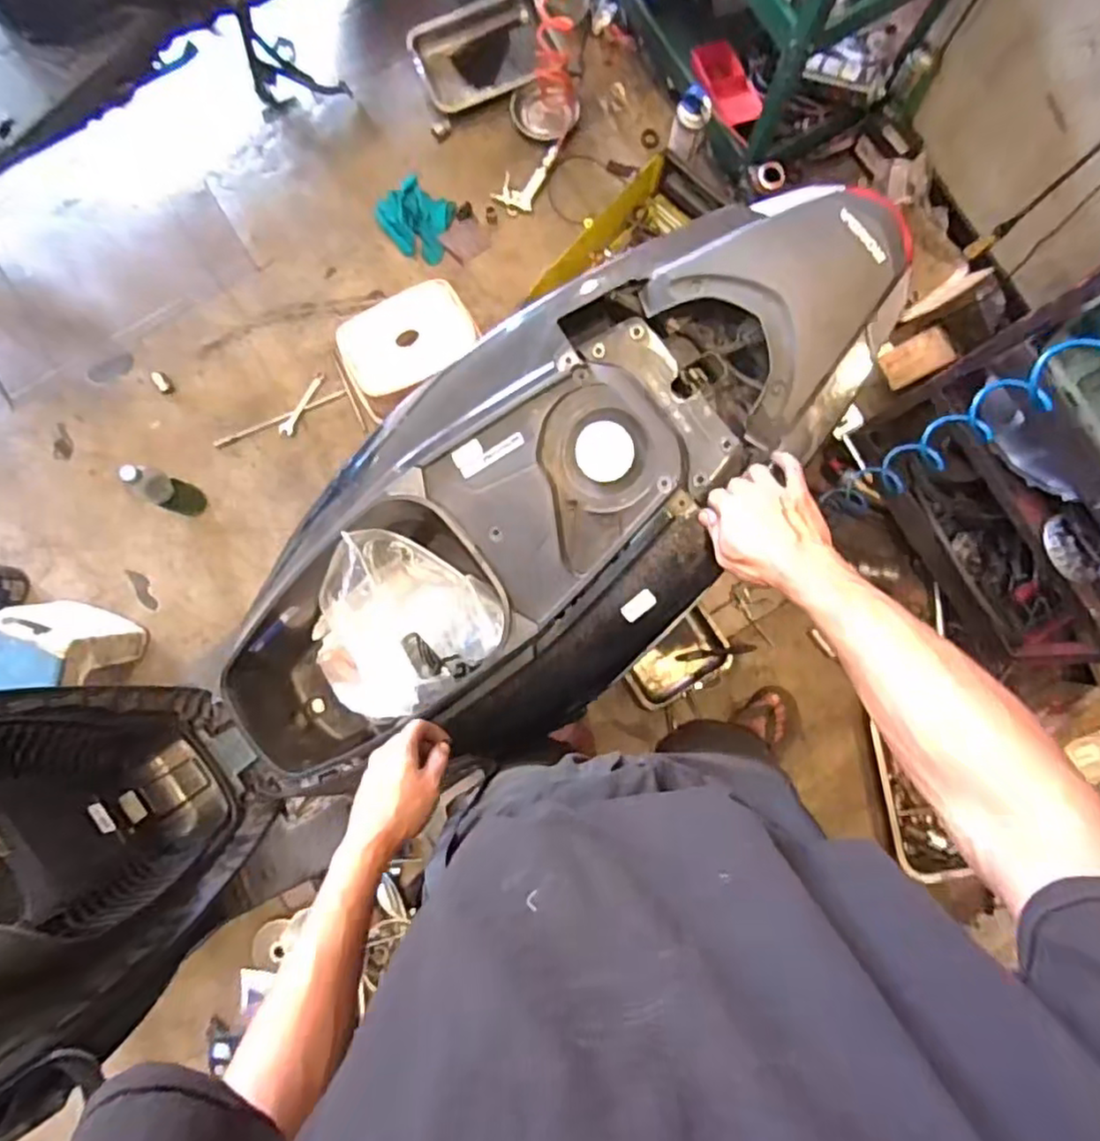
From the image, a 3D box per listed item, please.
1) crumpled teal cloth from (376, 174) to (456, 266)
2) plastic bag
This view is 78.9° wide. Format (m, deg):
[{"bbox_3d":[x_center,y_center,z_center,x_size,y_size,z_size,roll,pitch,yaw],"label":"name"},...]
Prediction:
[{"bbox_3d":[-0.301,-0.824,1.543,0.165,0.084,0.172,27,86,2],"label":"crumpled teal cloth"},{"bbox_3d":[-0.174,0.068,0.754,0.187,0.110,0.191,38,86,3],"label":"plastic bag"}]

